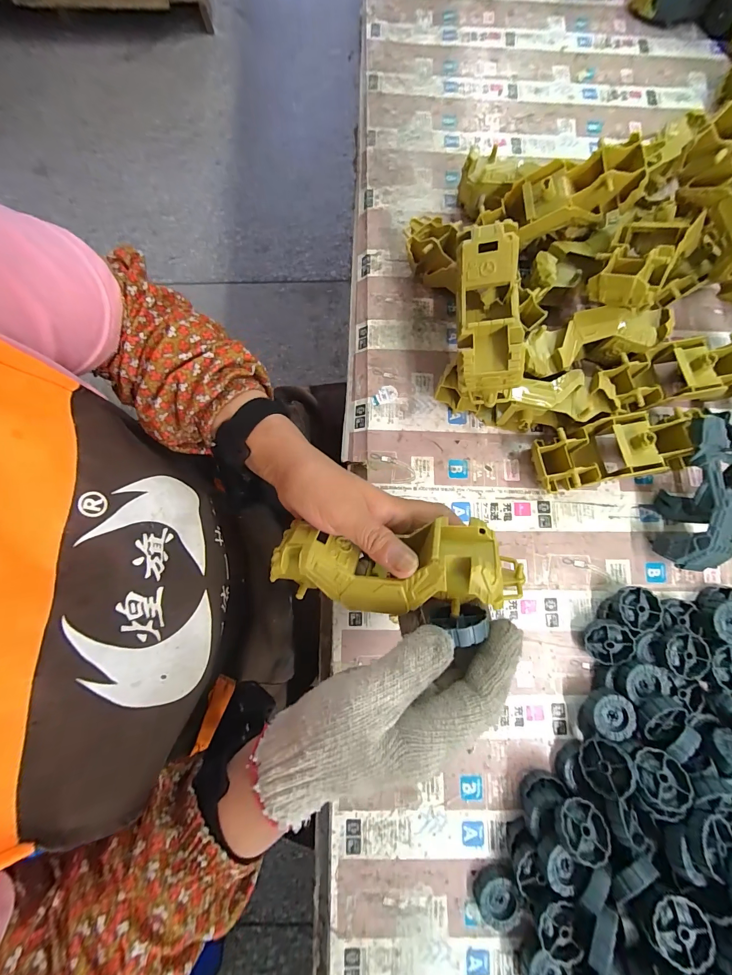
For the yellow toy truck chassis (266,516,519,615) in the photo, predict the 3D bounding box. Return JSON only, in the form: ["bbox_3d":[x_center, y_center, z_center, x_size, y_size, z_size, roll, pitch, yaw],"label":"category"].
[{"bbox_3d":[0.019,0.056,0.248,0.167,0.040,0.061,-2,78,9],"label":"yellow toy truck chassis"}]

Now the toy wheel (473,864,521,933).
[{"bbox_3d":[0.111,0.347,0.305,0.035,0.013,0.042,-19,79,-5],"label":"toy wheel"}]

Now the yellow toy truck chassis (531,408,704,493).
[{"bbox_3d":[0.234,-0.034,0.349,0.145,0.054,0.057,-9,79,-3],"label":"yellow toy truck chassis"}]

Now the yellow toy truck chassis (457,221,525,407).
[{"bbox_3d":[0.108,-0.156,0.327,0.056,0.051,0.163,4,79,1],"label":"yellow toy truck chassis"}]

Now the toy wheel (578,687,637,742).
[{"bbox_3d":[0.213,0.202,0.325,0.039,0.028,0.038,0,78,-1],"label":"toy wheel"}]

